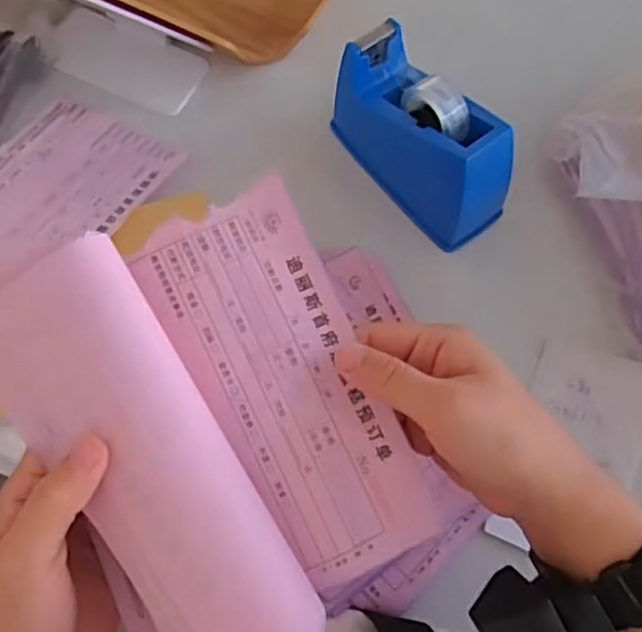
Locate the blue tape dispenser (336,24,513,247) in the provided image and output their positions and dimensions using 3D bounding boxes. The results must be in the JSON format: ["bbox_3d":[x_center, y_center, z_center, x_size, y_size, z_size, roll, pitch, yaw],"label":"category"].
[{"bbox_3d":[0.071,-0.124,0.456,0.053,0.085,0.137,-38,75,-13],"label":"blue tape dispenser"}]

